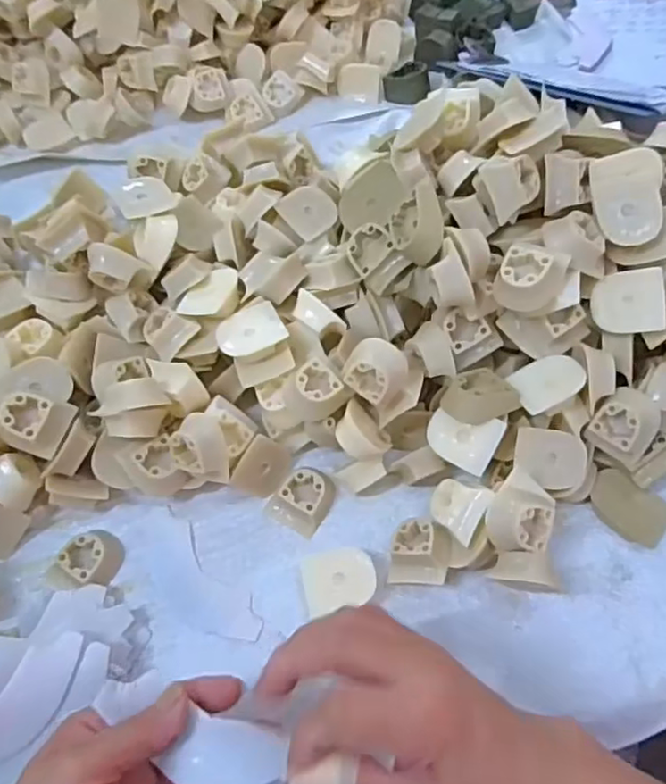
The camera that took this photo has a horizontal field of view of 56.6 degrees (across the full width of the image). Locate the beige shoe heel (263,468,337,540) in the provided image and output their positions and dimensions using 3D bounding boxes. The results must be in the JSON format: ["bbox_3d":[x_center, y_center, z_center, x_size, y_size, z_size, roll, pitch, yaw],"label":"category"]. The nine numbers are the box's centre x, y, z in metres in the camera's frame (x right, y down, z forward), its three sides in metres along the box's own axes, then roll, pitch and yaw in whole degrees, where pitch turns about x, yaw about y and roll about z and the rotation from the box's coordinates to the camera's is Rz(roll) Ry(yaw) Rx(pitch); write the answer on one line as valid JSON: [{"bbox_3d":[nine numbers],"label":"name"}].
[{"bbox_3d":[-0.022,0.078,0.461,0.040,0.018,0.048,28,63,14],"label":"beige shoe heel"}]

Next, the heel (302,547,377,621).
[{"bbox_3d":[0.003,0.129,0.433,0.047,0.020,0.044,-11,61,-8],"label":"heel"}]

